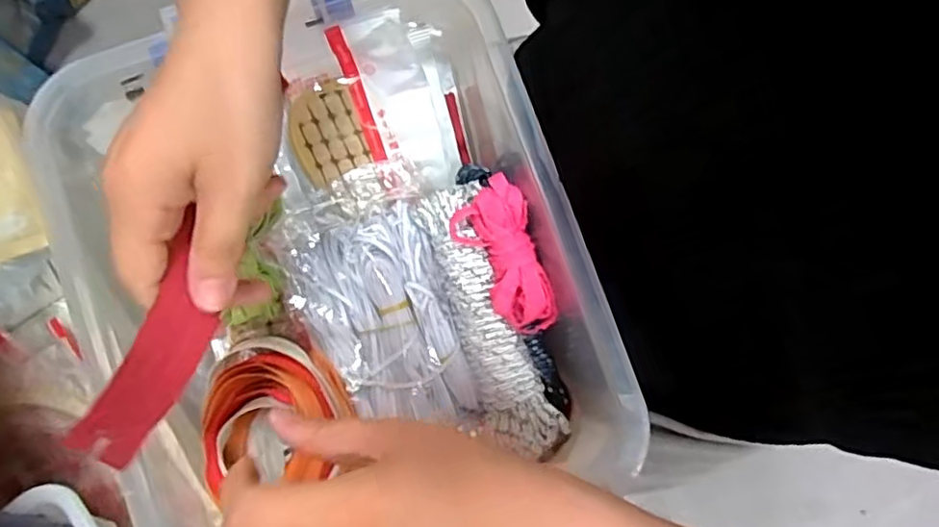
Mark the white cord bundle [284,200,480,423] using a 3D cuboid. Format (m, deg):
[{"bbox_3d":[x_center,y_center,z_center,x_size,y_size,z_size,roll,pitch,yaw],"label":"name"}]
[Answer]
[{"bbox_3d":[-0.054,0.038,0.385,0.084,0.028,0.129,-22,79,-3],"label":"white cord bundle"}]

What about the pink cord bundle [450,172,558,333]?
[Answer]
[{"bbox_3d":[0.020,-0.003,0.363,0.041,0.017,0.088,-21,95,-3],"label":"pink cord bundle"}]

